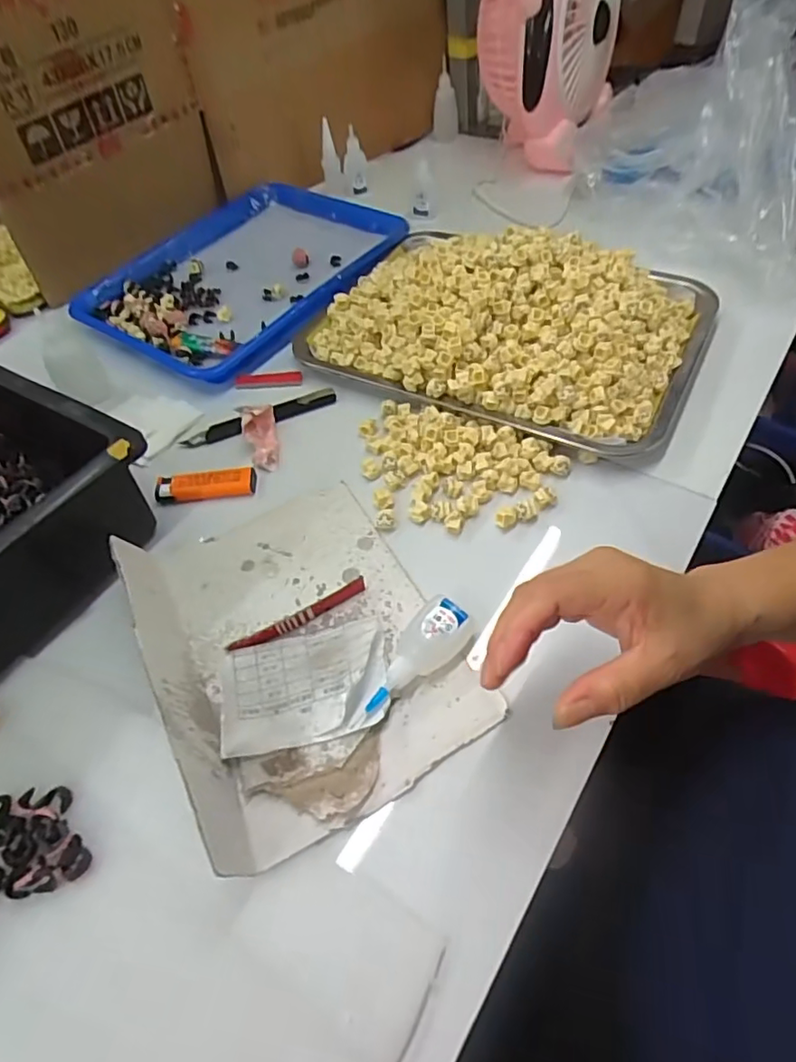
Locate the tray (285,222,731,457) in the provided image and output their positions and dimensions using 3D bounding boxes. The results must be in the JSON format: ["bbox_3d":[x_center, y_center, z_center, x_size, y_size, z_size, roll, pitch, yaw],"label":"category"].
[{"bbox_3d":[0.098,-0.208,0.527,0.341,0.078,0.239,22,58,19],"label":"tray"}]

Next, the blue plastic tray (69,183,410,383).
[{"bbox_3d":[-0.175,-0.300,0.654,0.269,0.022,0.321,28,61,22],"label":"blue plastic tray"}]

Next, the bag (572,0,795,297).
[{"bbox_3d":[0.388,-0.426,0.581,0.282,0.211,0.325,-23,54,-12],"label":"bag"}]

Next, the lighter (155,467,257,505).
[{"bbox_3d":[-0.158,-0.038,0.472,0.080,0.009,0.025,-7,54,-1],"label":"lighter"}]

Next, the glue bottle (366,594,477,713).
[{"bbox_3d":[0.012,0.079,0.361,0.038,0.019,0.084,31,62,24],"label":"glue bottle"}]

